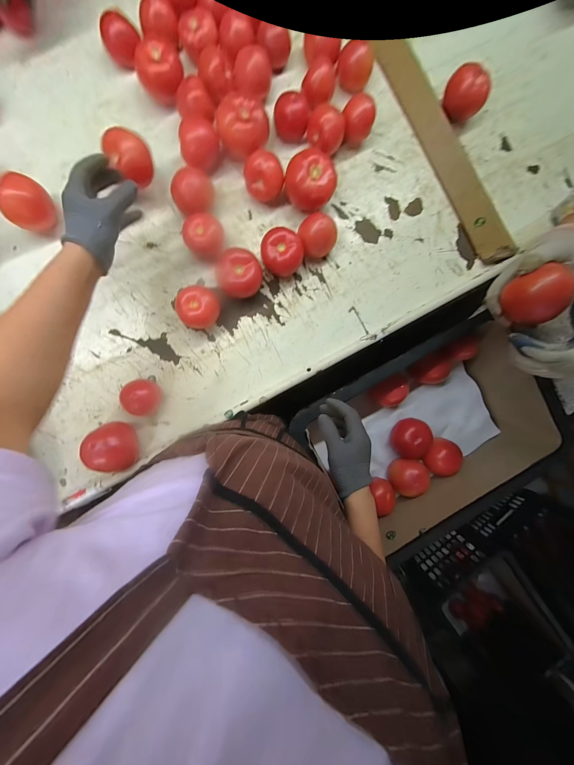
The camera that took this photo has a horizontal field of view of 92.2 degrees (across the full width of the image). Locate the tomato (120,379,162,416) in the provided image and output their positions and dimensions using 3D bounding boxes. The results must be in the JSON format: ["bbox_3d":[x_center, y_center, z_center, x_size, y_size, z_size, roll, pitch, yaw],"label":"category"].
[{"bbox_3d":[-0.251,0.025,0.473,0.060,0.047,0.059,0,90,-5],"label":"tomato"}]

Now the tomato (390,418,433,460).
[{"bbox_3d":[0.281,0.125,0.625,0.083,0.058,0.090,0,90,-5],"label":"tomato"}]

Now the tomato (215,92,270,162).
[{"bbox_3d":[-0.078,-0.430,0.470,0.080,0.059,0.078,0,90,-5],"label":"tomato"}]

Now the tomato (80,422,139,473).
[{"bbox_3d":[-0.287,0.104,0.461,0.066,0.066,0.076,0,90,-5],"label":"tomato"}]

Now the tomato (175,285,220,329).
[{"bbox_3d":[-0.150,-0.126,0.472,0.067,0.058,0.065,0,90,-5],"label":"tomato"}]

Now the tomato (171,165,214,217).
[{"bbox_3d":[-0.155,-0.318,0.471,0.075,0.051,0.060,-15,92,-5],"label":"tomato"}]

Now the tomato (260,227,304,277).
[{"bbox_3d":[-0.011,-0.227,0.492,0.070,0.059,0.069,0,90,-5],"label":"tomato"}]

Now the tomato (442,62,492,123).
[{"bbox_3d":[0.335,-0.543,0.525,0.075,0.063,0.075,0,90,-5],"label":"tomato"}]

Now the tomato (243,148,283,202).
[{"bbox_3d":[-0.040,-0.349,0.481,0.064,0.061,0.062,4,90,-5],"label":"tomato"}]

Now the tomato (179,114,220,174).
[{"bbox_3d":[-0.147,-0.399,0.470,0.061,0.053,0.065,-11,91,-5],"label":"tomato"}]

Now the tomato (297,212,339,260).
[{"bbox_3d":[0.053,-0.258,0.492,0.067,0.058,0.061,0,90,-5],"label":"tomato"}]

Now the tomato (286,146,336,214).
[{"bbox_3d":[0.046,-0.354,0.489,0.093,0.063,0.084,-39,94,-4],"label":"tomato"}]

